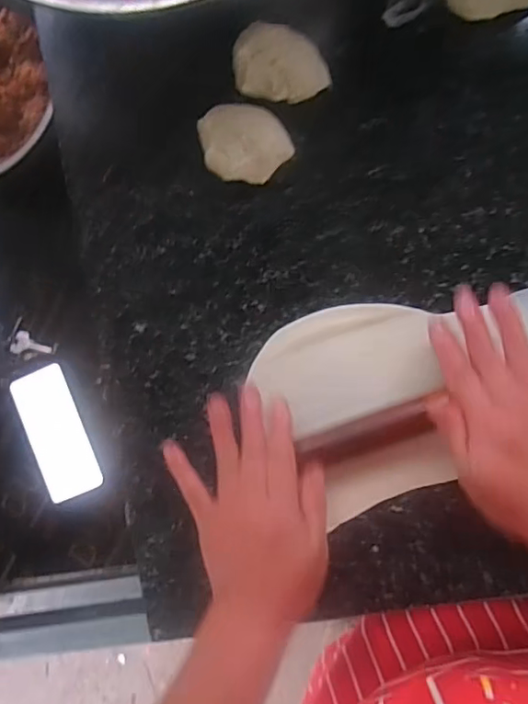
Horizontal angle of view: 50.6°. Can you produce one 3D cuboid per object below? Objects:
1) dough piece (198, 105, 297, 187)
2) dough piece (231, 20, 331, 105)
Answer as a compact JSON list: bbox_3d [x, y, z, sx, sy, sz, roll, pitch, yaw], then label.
[{"bbox_3d":[-0.014,-0.161,0.434,0.068,0.036,0.051,4,91,8],"label":"dough piece"},{"bbox_3d":[0.014,-0.221,0.433,0.071,0.040,0.046,8,91,8],"label":"dough piece"}]

